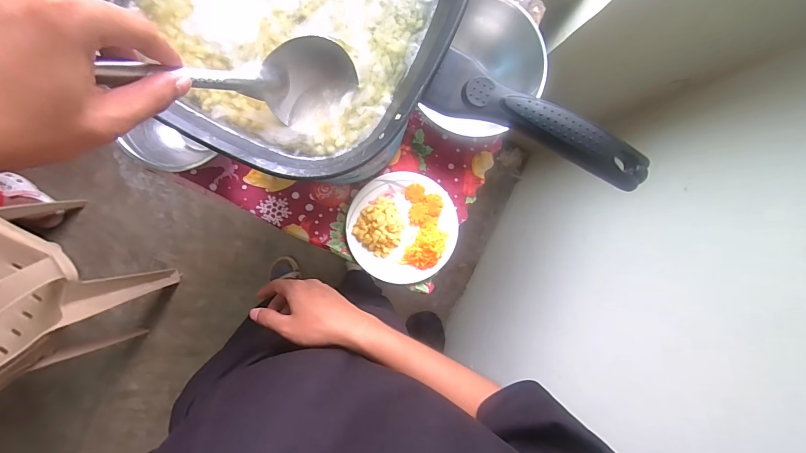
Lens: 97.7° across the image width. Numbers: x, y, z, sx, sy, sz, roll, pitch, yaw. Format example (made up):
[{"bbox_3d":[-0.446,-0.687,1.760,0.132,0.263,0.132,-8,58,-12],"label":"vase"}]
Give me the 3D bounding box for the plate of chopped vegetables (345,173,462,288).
[{"bbox_3d":[-0.001,0.002,0.669,0.201,0.033,0.202,0,93,-6],"label":"plate of chopped vegetables"}]

